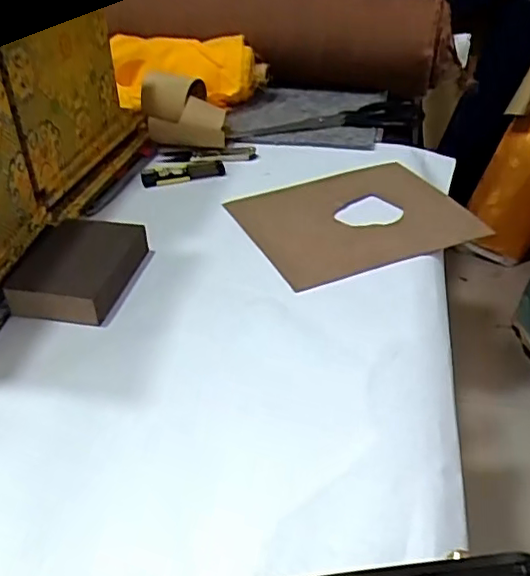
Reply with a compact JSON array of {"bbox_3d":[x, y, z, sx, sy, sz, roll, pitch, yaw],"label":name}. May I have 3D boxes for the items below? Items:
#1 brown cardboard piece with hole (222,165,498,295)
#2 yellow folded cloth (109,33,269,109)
[{"bbox_3d":[0.081,-0.067,0.547,0.185,0.011,0.144,-15,39,-19],"label":"brown cardboard piece with hole"},{"bbox_3d":[-0.090,-0.264,0.745,0.185,0.062,0.086,-3,37,-4],"label":"yellow folded cloth"}]

